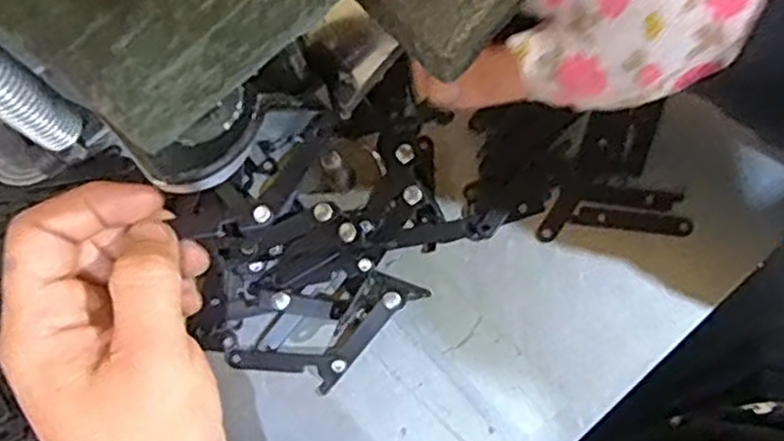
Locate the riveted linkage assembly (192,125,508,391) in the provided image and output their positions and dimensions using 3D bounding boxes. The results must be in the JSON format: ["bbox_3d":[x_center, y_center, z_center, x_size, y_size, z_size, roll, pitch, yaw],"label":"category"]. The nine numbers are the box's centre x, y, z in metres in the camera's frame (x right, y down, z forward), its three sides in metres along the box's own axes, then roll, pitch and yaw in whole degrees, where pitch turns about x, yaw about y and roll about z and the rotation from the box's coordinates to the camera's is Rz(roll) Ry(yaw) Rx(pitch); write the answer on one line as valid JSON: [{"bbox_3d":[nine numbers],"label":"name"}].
[{"bbox_3d":[-0.028,0.013,0.323,0.129,0.028,0.081,-43,81,-7],"label":"riveted linkage assembly"}]

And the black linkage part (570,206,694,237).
[{"bbox_3d":[0.109,0.000,0.336,0.052,0.004,0.009,8,79,3],"label":"black linkage part"}]

